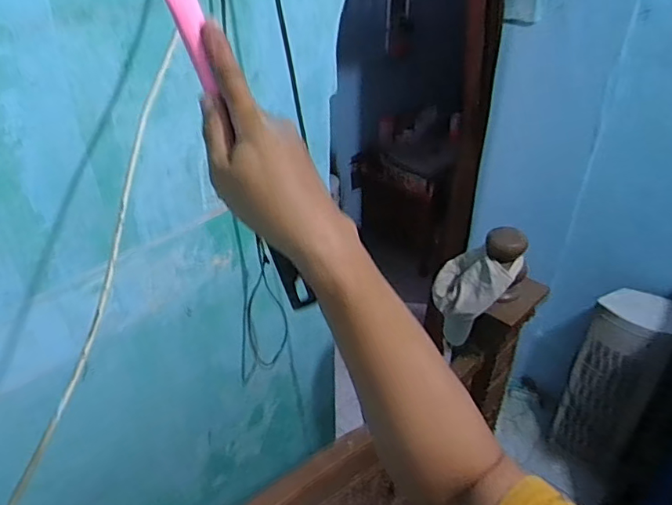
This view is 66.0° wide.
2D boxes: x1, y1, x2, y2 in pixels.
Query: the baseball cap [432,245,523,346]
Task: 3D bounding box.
[{"bbox_3d":[0.305,0.103,1.162,0.174,0.218,0.094,9,36,14],"label":"baseball cap"}]

